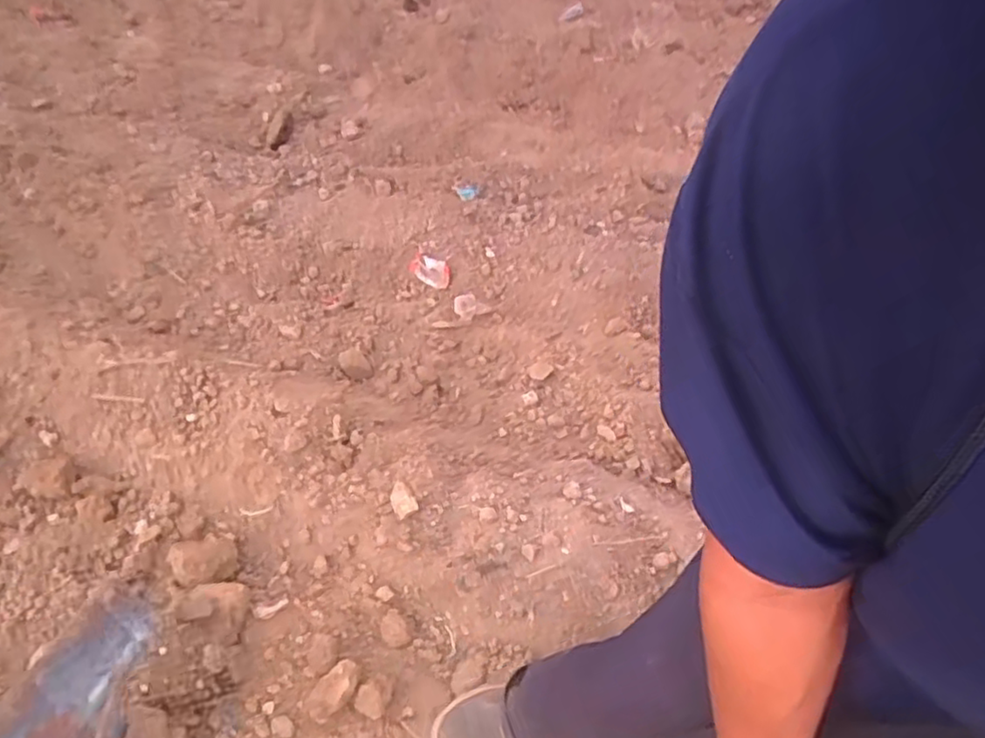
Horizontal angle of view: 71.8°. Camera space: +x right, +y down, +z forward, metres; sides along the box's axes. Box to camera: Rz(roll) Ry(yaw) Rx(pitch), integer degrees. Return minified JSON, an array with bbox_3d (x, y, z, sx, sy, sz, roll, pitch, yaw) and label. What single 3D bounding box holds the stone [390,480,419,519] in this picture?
[{"bbox_3d":[-0.178,0.257,1.348,0.046,0.018,0.065,-25,57,-16],"label":"stone"}]

